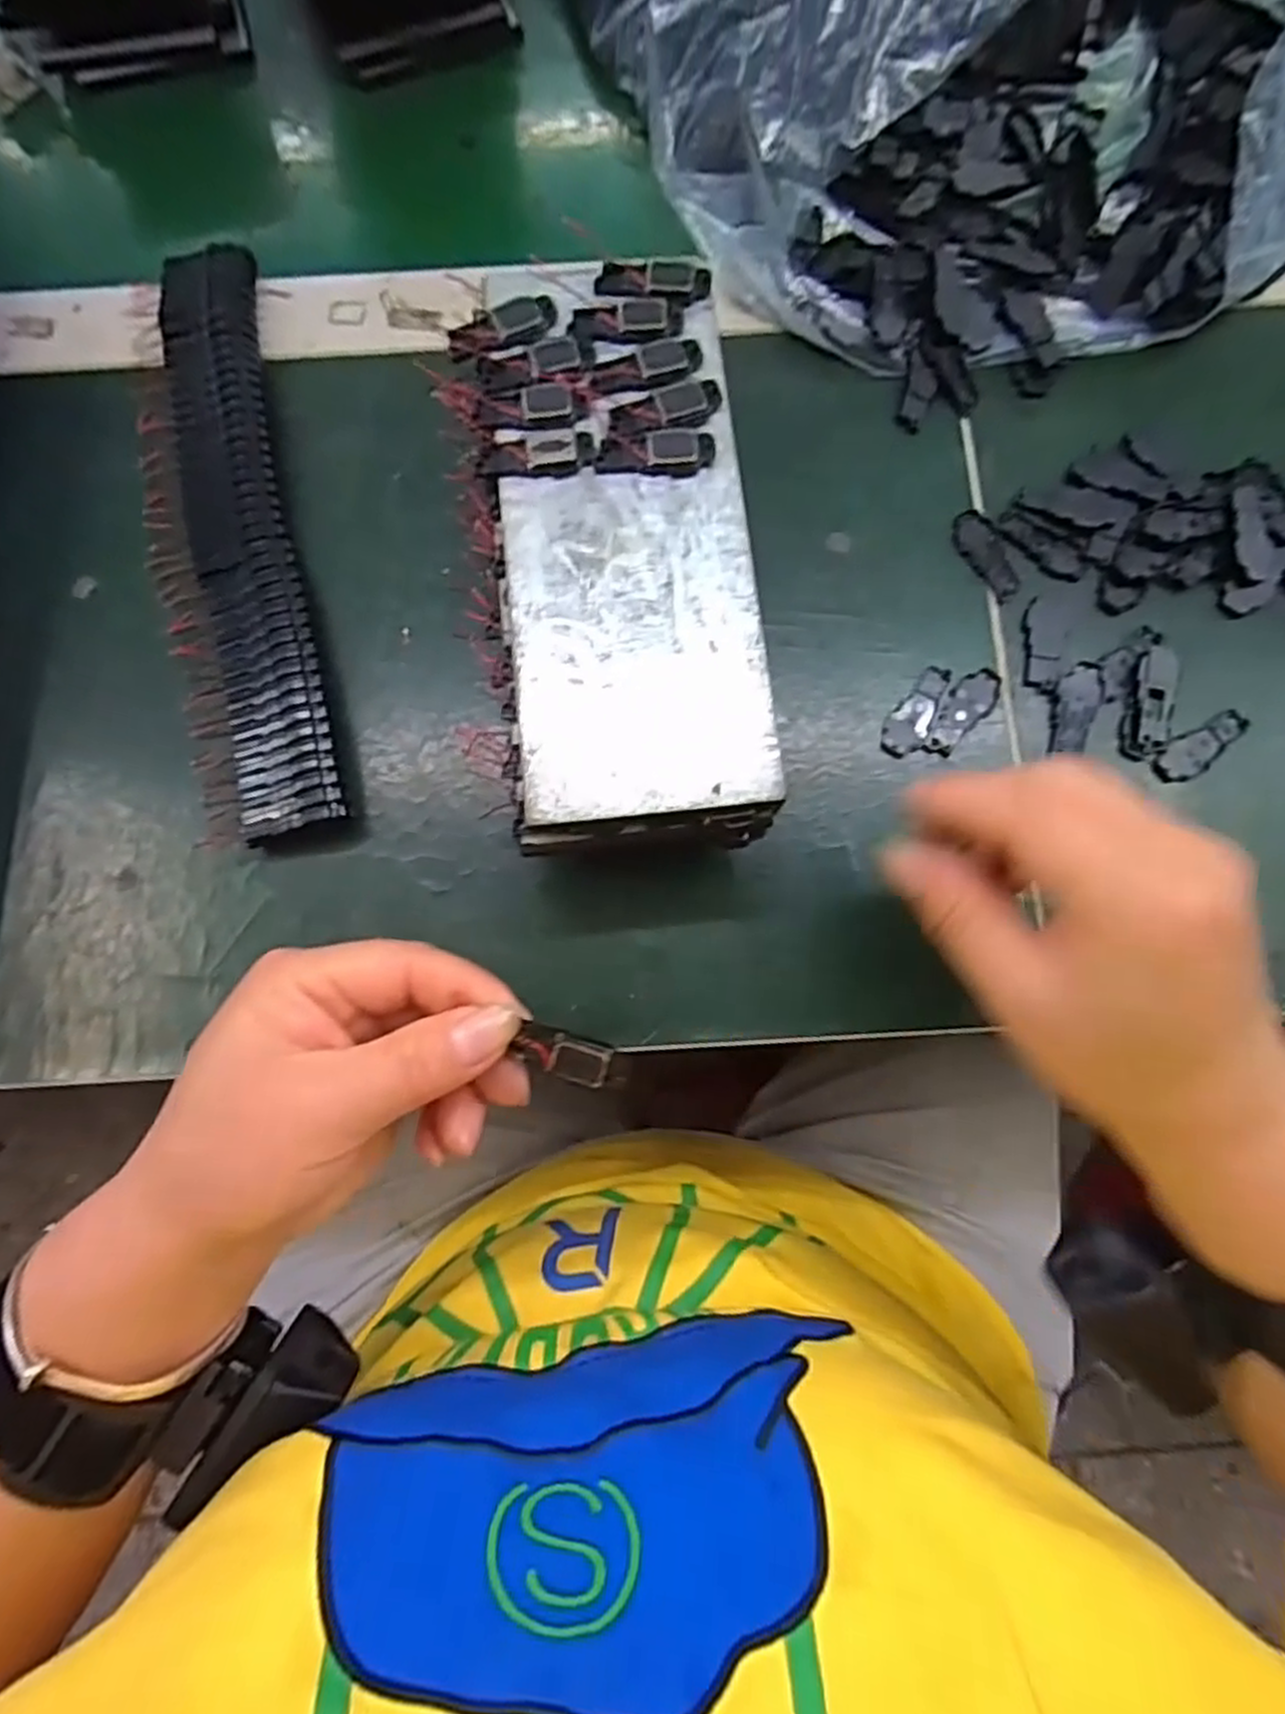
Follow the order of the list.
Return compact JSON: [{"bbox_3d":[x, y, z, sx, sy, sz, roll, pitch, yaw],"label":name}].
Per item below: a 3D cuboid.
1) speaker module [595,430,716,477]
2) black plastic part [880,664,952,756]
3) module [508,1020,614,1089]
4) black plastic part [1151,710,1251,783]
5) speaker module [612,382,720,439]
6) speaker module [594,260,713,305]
[{"bbox_3d":[0.005,-0.133,0.260,0.037,0.004,0.014,2,79,0],"label":"speaker module"},{"bbox_3d":[0.106,-0.056,0.306,0.016,0.004,0.039,34,81,6],"label":"black plastic part"},{"bbox_3d":[-0.022,0.056,0.225,0.027,0.005,0.013,15,80,9],"label":"module"},{"bbox_3d":[0.215,-0.042,0.304,0.038,0.006,0.015,-35,81,-6],"label":"black plastic part"},{"bbox_3d":[0.008,-0.148,0.261,0.039,0.004,0.015,-17,80,-3],"label":"speaker module"},{"bbox_3d":[0.004,-0.199,0.273,0.039,0.004,0.015,5,79,1],"label":"speaker module"}]

